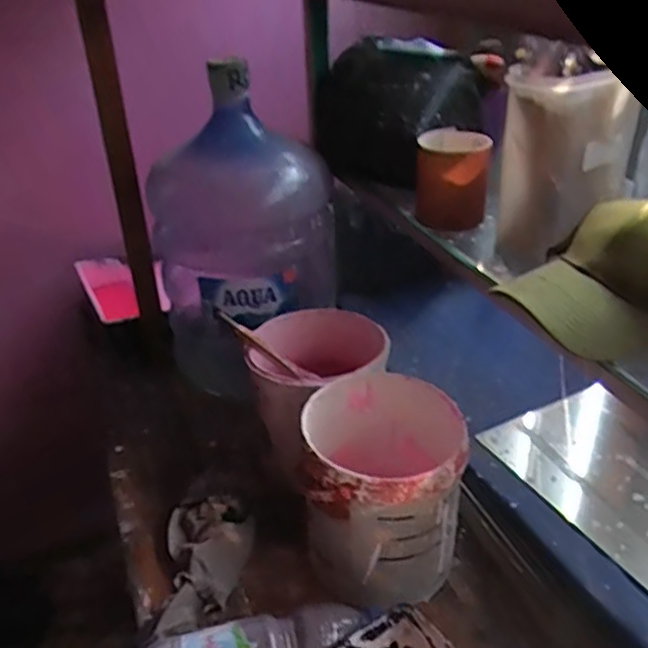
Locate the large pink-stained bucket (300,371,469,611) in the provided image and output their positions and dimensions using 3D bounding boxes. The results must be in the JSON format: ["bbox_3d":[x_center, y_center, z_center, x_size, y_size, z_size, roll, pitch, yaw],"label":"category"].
[{"bbox_3d":[0.064,0.182,0.746,0.173,0.171,0.184,-1,26,0],"label":"large pink-stained bucket"}]

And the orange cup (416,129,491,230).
[{"bbox_3d":[0.159,-0.181,0.835,0.089,0.102,0.107,4,27,10],"label":"orange cup"}]

